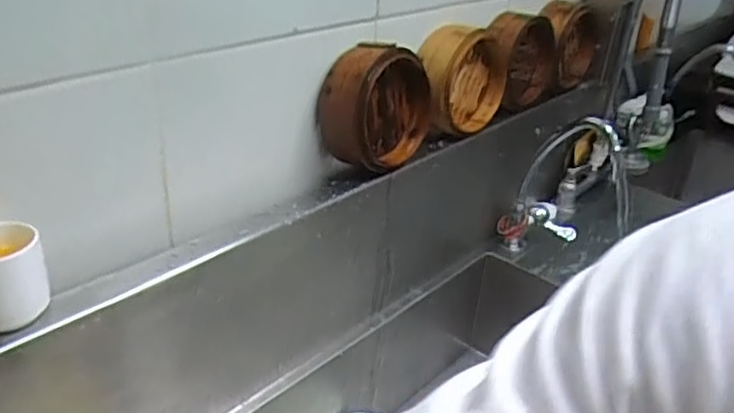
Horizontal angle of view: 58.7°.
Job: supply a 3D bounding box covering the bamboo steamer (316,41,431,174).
[{"bbox_3d":[0.010,-0.117,0.797,0.073,0.163,0.152,17,30,27],"label":"bamboo steamer"}]

